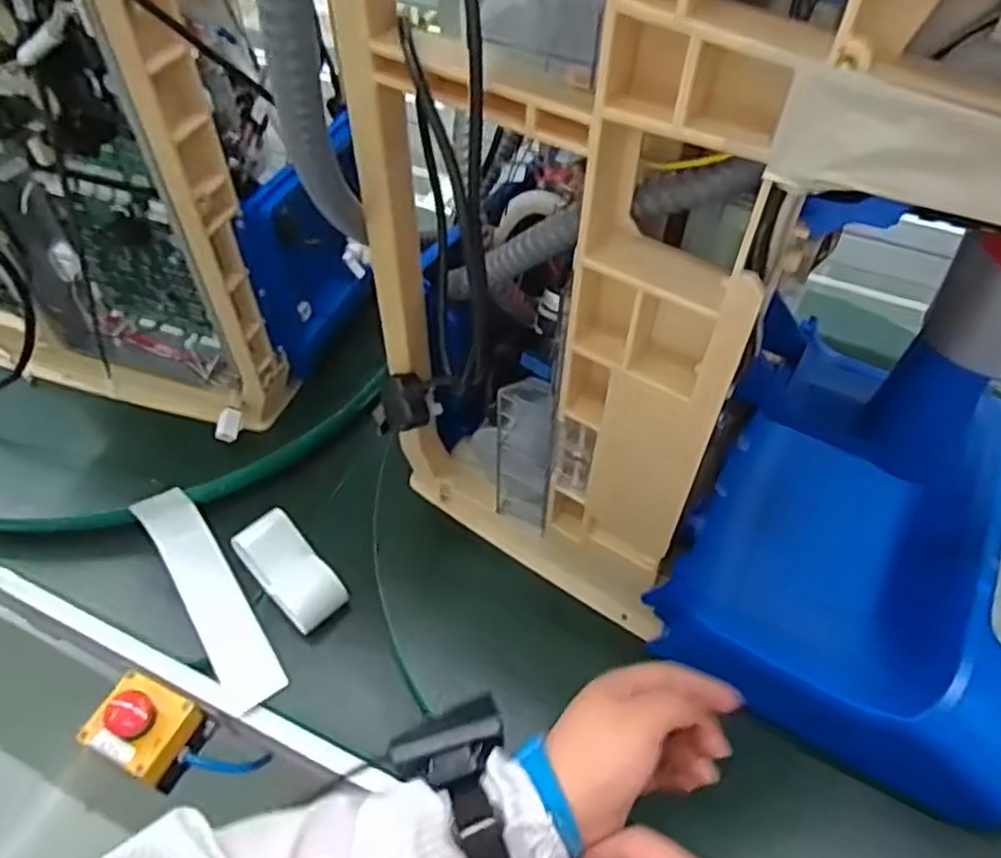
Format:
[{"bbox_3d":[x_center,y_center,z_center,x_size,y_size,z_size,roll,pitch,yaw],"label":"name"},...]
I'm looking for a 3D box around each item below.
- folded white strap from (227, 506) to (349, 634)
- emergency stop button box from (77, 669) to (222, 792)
[{"bbox_3d":[-0.203,0.135,0.679,0.060,0.029,0.118,-35,59,-26],"label":"folded white strap"},{"bbox_3d":[-0.321,0.276,0.645,0.080,0.078,0.071,21,53,16],"label":"emergency stop button box"}]

